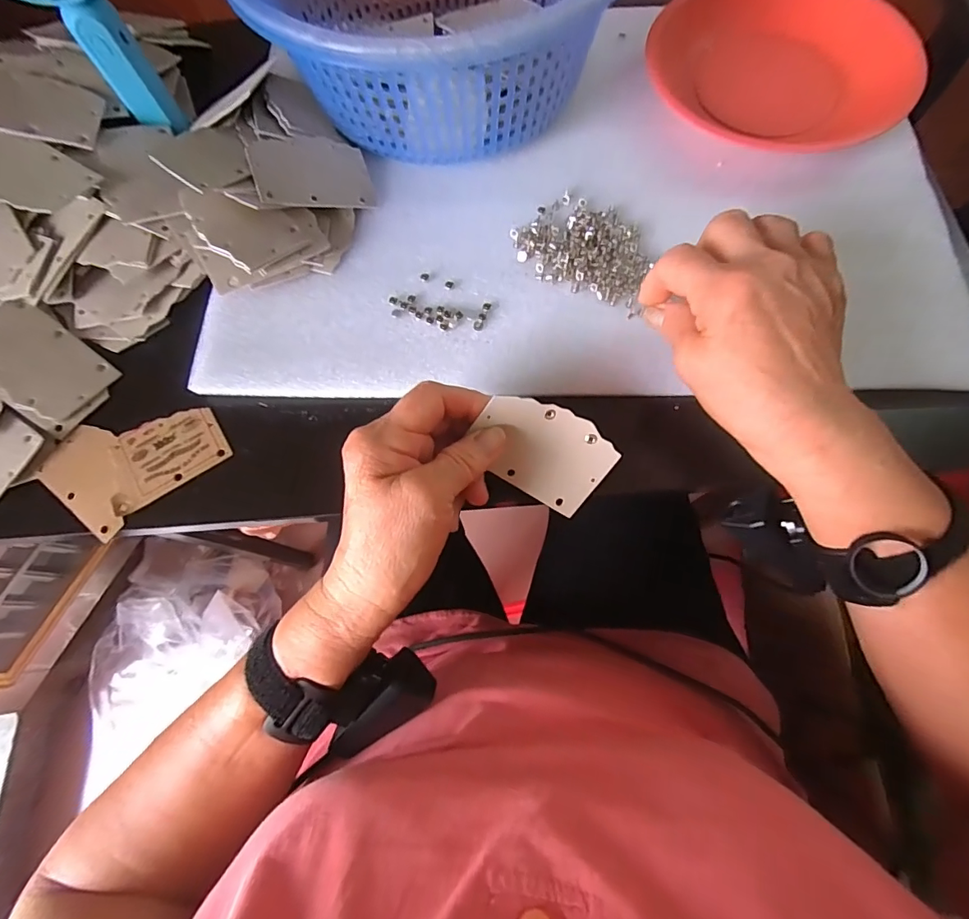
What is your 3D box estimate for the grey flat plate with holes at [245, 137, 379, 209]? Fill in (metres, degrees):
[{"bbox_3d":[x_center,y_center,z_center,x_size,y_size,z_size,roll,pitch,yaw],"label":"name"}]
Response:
[{"bbox_3d":[-0.123,-0.206,0.345,0.083,0.004,0.051,-13,85,-32],"label":"grey flat plate with holes"}]

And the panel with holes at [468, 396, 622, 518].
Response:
[{"bbox_3d":[0.034,-0.005,0.279,0.081,0.004,0.054,30,111,-16],"label":"panel with holes"}]

